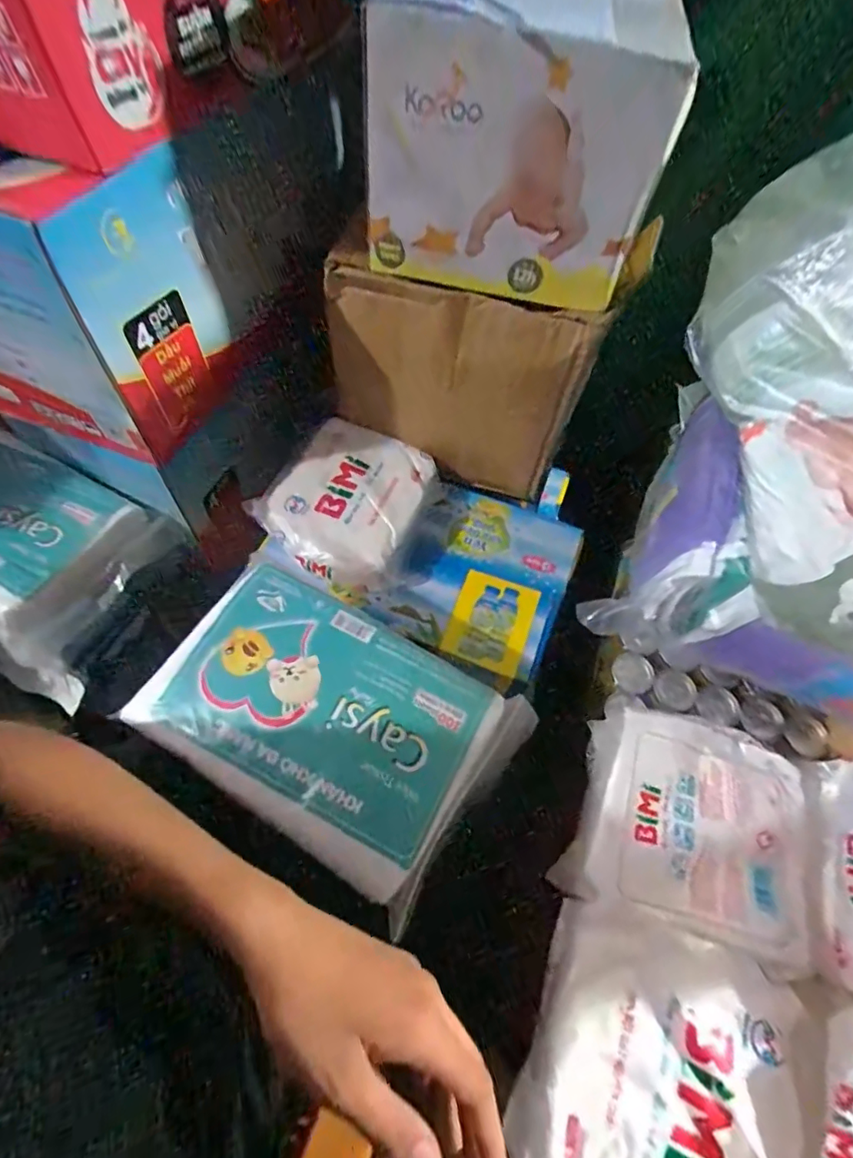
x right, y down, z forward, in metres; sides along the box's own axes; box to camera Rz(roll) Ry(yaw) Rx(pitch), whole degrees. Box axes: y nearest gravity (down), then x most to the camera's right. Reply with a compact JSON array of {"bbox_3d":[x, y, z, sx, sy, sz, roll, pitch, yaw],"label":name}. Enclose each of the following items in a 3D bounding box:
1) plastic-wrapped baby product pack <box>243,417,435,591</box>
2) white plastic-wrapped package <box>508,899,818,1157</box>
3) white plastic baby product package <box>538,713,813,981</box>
[{"bbox_3d":[-0.106,-0.104,0.680,0.183,0.056,0.192,22,61,8],"label":"plastic-wrapped baby product pack"},{"bbox_3d":[0.168,0.360,0.388,0.181,0.057,0.190,23,61,9],"label":"white plastic-wrapped package"},{"bbox_3d":[0.231,0.216,0.479,0.191,0.056,0.176,20,61,7],"label":"white plastic baby product package"}]

